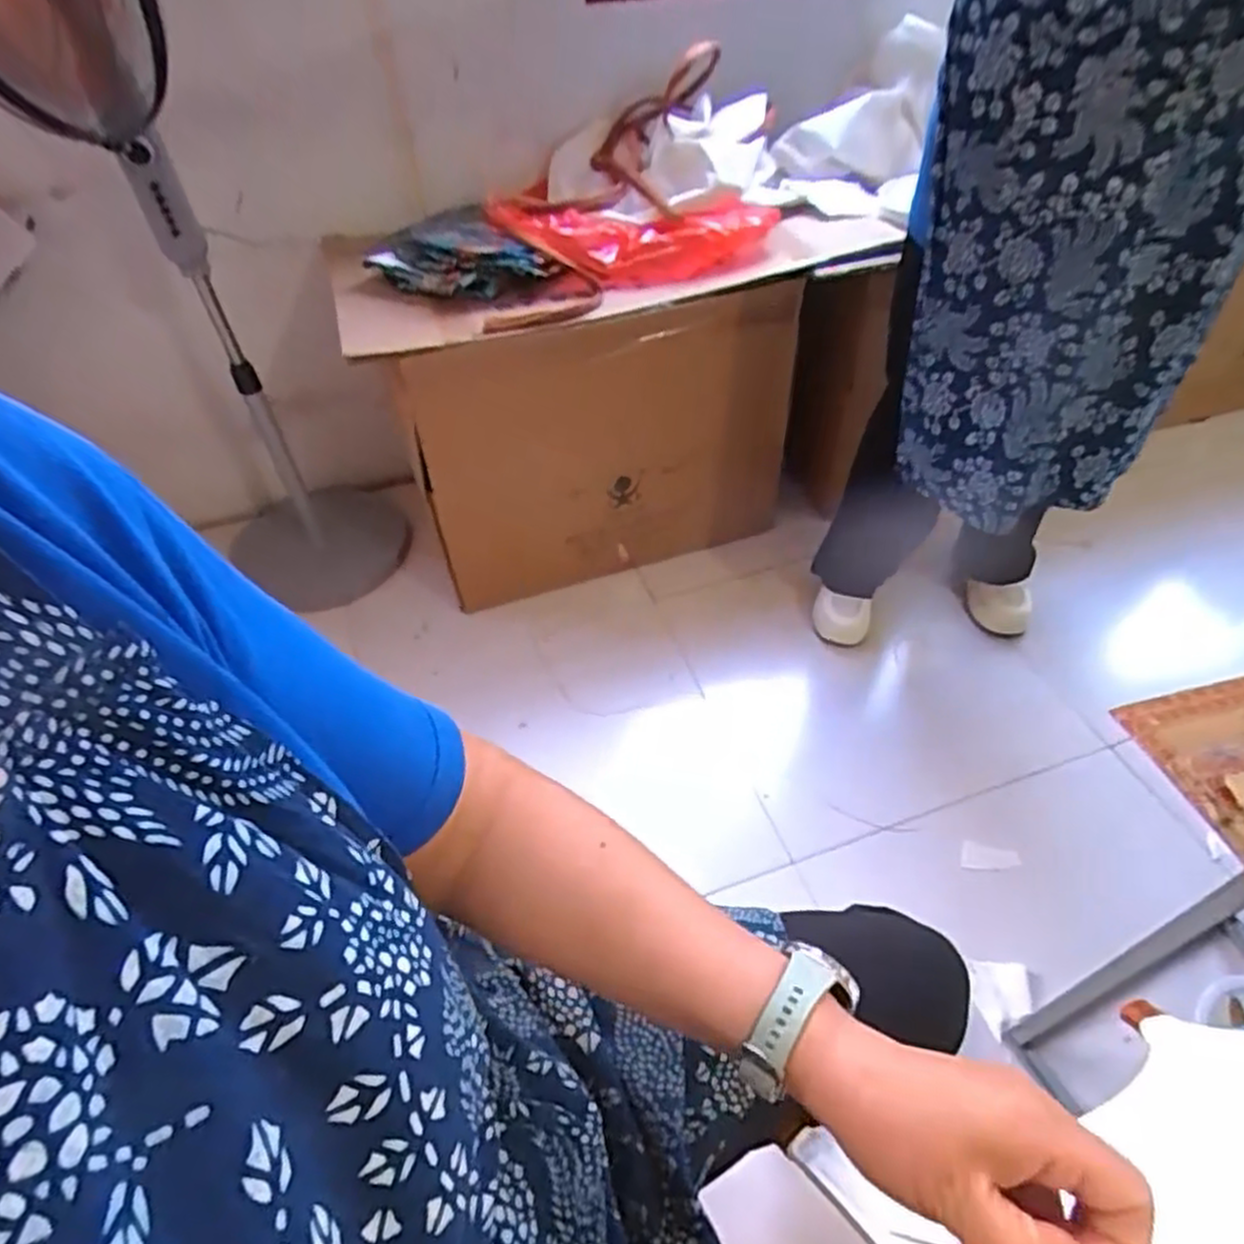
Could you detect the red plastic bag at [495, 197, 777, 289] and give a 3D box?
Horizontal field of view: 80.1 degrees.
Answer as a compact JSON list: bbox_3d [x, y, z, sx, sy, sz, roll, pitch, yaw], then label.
[{"bbox_3d":[0.026,-0.662,1.278,0.500,0.081,0.213,-2,48,0],"label":"red plastic bag"}]

